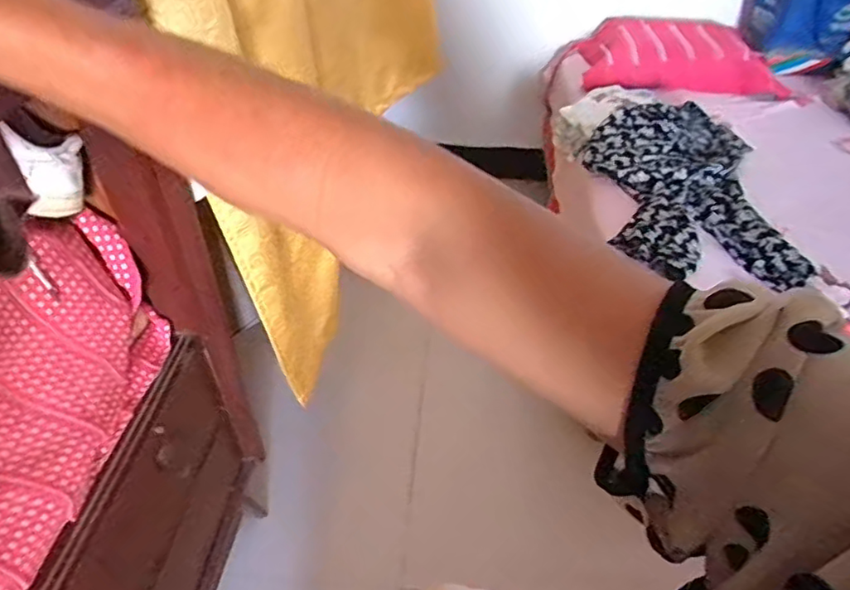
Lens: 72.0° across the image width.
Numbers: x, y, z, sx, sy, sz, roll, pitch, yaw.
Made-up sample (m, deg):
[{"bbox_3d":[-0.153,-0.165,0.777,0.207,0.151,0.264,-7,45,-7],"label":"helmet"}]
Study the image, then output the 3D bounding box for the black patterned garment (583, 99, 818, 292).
[{"bbox_3d":[0.543,-0.252,1.244,0.369,0.048,0.611,9,43,9],"label":"black patterned garment"}]

